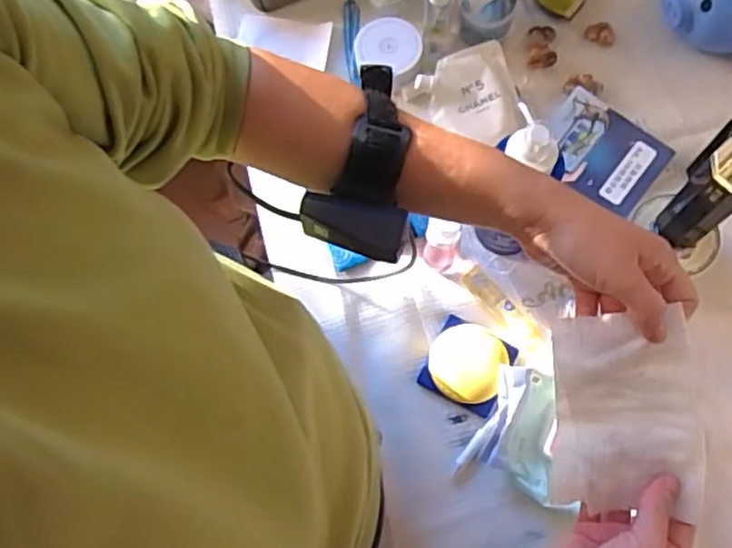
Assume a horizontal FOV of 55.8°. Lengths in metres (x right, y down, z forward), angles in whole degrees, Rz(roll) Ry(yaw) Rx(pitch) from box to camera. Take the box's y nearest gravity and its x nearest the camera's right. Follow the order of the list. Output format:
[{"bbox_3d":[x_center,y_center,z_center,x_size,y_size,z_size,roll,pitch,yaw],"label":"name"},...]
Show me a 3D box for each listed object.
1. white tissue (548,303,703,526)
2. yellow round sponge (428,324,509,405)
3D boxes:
[{"bbox_3d":[0.172,0.094,0.456,0.093,0.013,0.126,1,95,14],"label":"white tissue"},{"bbox_3d":[0.102,0.088,0.695,0.072,0.014,0.078,-1,73,2],"label":"yellow round sponge"}]

